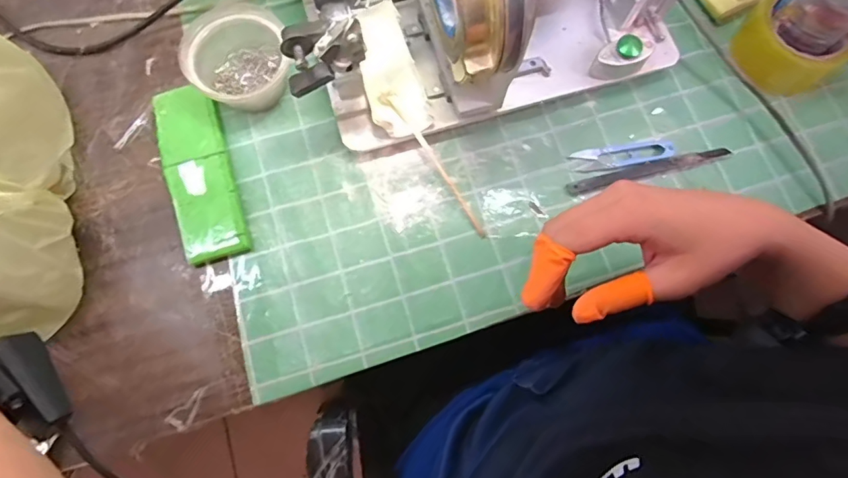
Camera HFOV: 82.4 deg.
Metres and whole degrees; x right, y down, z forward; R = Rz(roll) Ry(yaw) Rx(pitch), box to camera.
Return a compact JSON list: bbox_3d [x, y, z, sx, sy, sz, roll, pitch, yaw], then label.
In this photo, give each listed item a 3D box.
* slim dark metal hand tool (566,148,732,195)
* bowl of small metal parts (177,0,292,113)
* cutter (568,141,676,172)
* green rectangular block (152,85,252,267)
[{"bbox_3d":[0.217,-0.066,0.466,0.161,0.008,0.015,-13,76,-4],"label":"slim dark metal hand tool"},{"bbox_3d":[-0.179,-0.174,0.467,0.094,0.063,0.095,0,76,-1],"label":"bowl of small metal parts"},{"bbox_3d":[0.194,-0.081,0.472,0.101,0.004,0.022,-8,76,-3],"label":"cutter"},{"bbox_3d":[-0.213,-0.064,0.460,0.059,0.014,0.174,-18,76,-5],"label":"green rectangular block"}]

